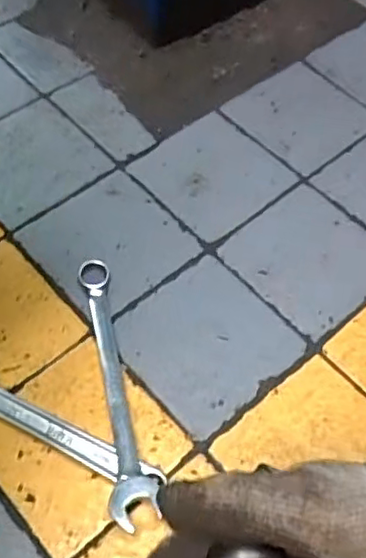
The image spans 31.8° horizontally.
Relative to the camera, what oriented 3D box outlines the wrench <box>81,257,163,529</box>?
[{"bbox_3d":[-0.062,0.093,0.587,0.038,0.022,0.259,-8,59,-9],"label":"wrench"}]

